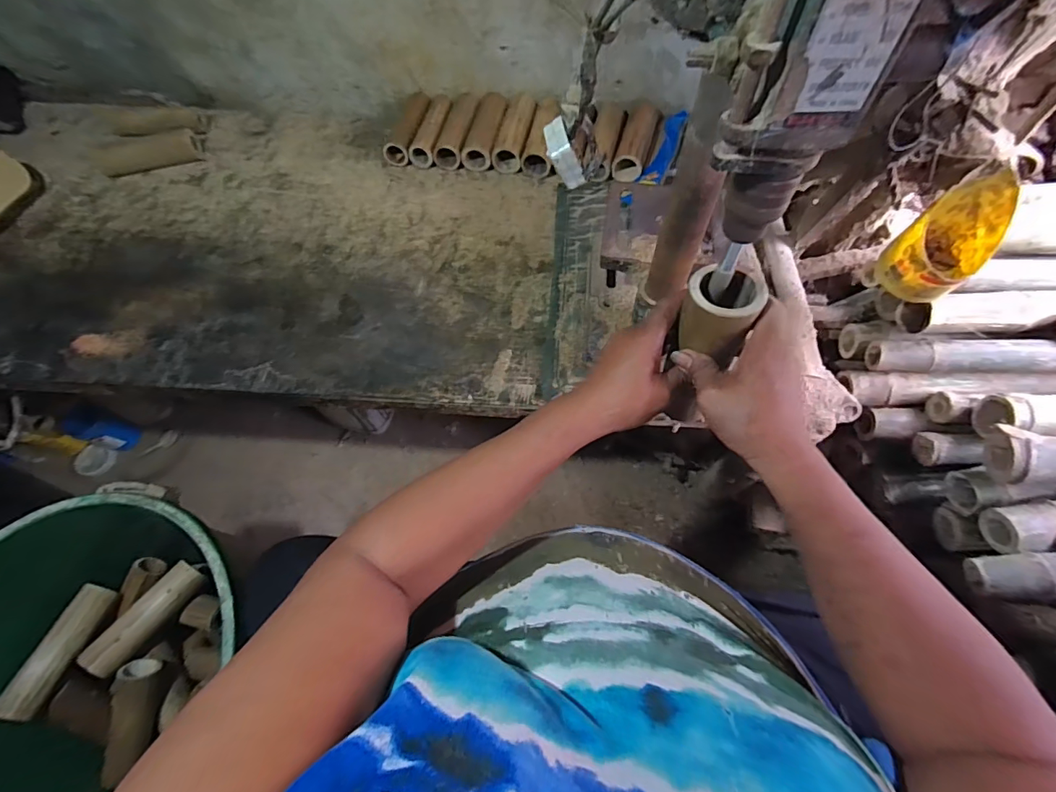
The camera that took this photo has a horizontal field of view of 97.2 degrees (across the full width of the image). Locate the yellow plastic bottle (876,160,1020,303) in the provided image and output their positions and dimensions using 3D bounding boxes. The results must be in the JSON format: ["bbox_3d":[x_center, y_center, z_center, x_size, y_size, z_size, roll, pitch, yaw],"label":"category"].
[{"bbox_3d":[0.524,-0.192,0.578,0.098,0.139,0.087,-33,67,-13],"label":"yellow plastic bottle"}]

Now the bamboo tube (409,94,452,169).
[{"bbox_3d":[-0.191,-0.545,0.952,0.047,0.040,0.195,9,64,7],"label":"bamboo tube"}]

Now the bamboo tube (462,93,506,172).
[{"bbox_3d":[-0.083,-0.541,0.949,0.061,0.045,0.190,8,64,7],"label":"bamboo tube"}]

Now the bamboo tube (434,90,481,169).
[{"bbox_3d":[-0.140,-0.545,0.955,0.053,0.044,0.199,8,64,7],"label":"bamboo tube"}]

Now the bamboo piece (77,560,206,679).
[{"bbox_3d":[-0.639,0.365,0.775,0.057,0.042,0.179,23,48,13],"label":"bamboo piece"}]

